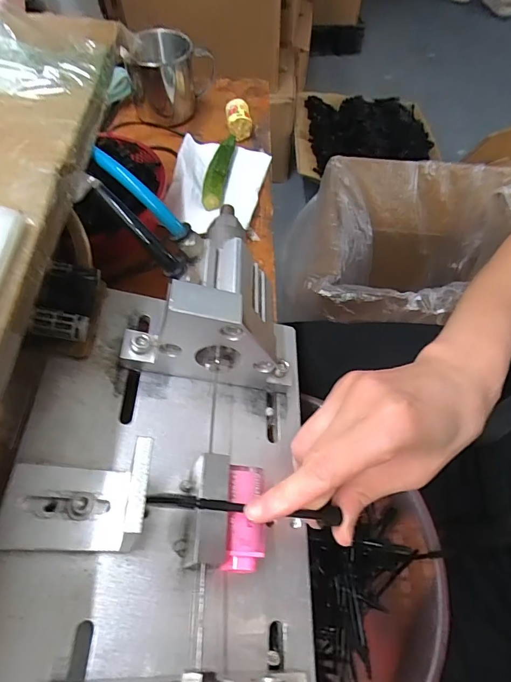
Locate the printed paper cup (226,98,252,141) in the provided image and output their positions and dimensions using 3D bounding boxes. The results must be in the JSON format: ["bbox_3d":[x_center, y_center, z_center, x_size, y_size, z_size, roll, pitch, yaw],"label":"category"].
[{"bbox_3d":[-0.017,-0.236,0.438,0.026,0.030,0.036,-7,58,-3],"label":"printed paper cup"}]

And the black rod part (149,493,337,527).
[{"bbox_3d":[-0.004,0.080,0.198,0.094,0.004,0.008,12,57,-14],"label":"black rod part"}]

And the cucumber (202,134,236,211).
[{"bbox_3d":[-0.037,-0.169,0.406,0.021,0.015,0.093,5,58,4],"label":"cucumber"}]

